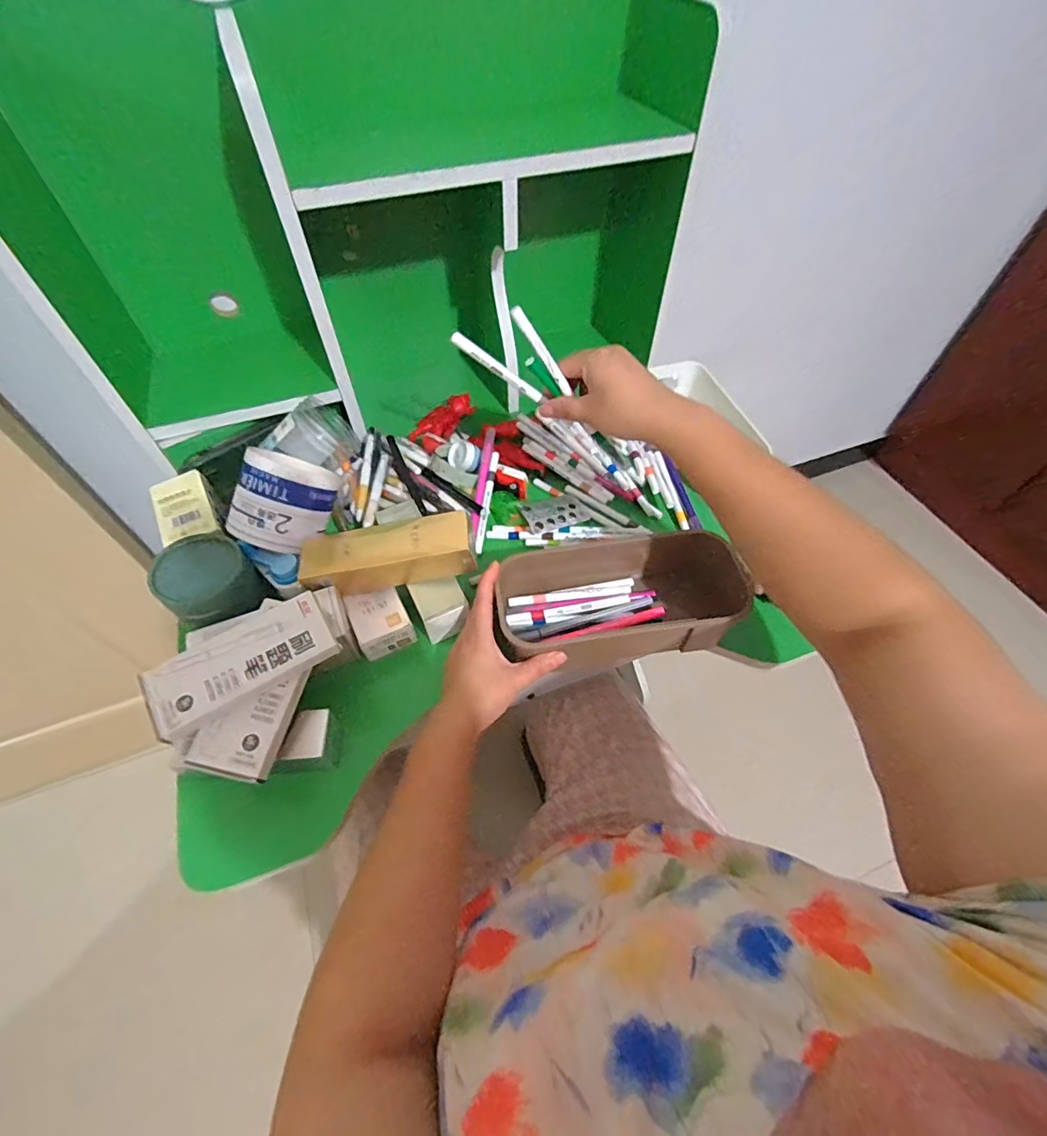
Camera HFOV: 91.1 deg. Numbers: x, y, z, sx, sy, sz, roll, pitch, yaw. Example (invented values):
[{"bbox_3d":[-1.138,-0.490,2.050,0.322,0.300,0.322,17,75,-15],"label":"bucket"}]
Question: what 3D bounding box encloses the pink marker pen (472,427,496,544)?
[{"bbox_3d":[-0.051,-0.105,0.643,0.016,0.013,0.160,5,68,3],"label":"pink marker pen"}]

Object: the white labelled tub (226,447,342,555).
[{"bbox_3d":[-0.257,-0.071,0.553,0.098,0.102,0.085,19,9,-17],"label":"white labelled tub"}]

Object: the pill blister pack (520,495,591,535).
[{"bbox_3d":[0.040,-0.068,0.632,0.083,0.010,0.043,-21,68,-31],"label":"pill blister pack"}]

